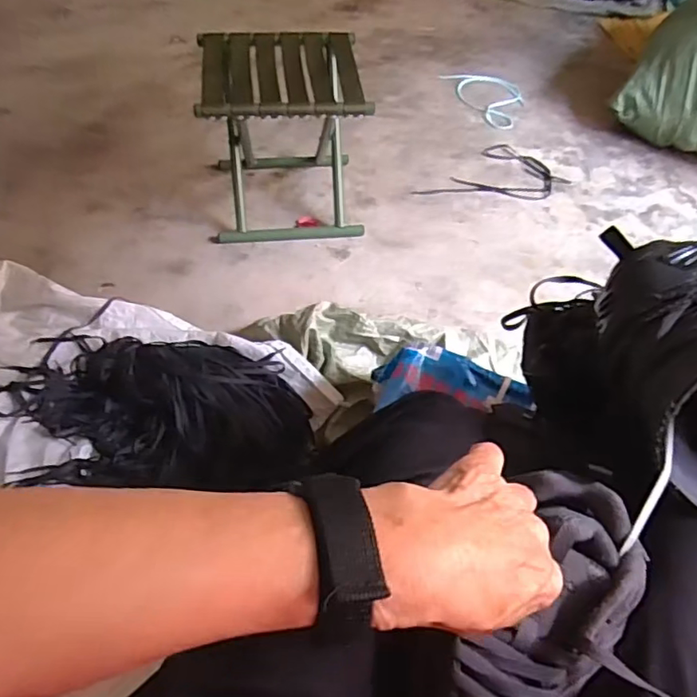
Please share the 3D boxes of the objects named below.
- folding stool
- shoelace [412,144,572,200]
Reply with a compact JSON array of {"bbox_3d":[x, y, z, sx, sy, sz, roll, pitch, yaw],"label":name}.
[{"bbox_3d":[-0.127,-0.421,1.128,0.284,0.310,0.265,-2,54,-7],"label":"folding stool"},{"bbox_3d":[0.343,-0.386,1.318,0.319,0.006,0.209,-34,63,-26],"label":"shoelace"}]

